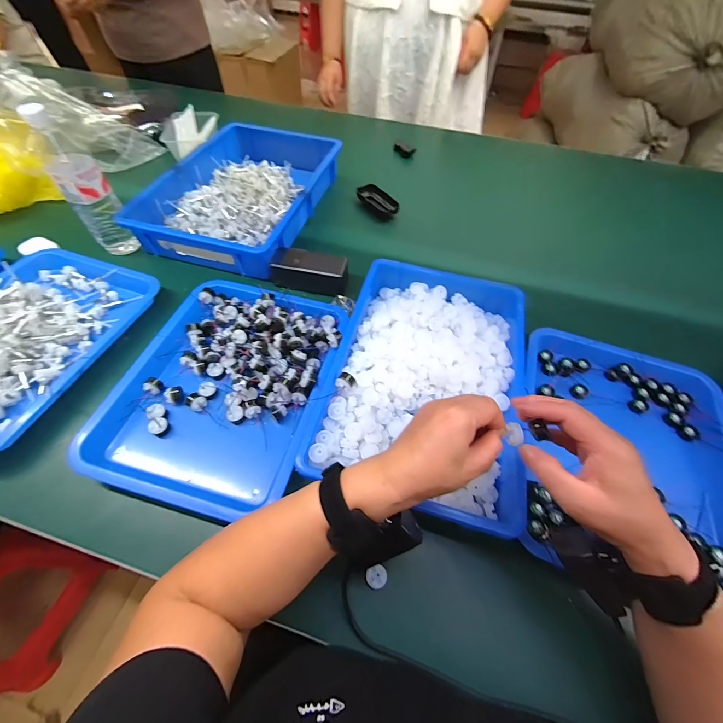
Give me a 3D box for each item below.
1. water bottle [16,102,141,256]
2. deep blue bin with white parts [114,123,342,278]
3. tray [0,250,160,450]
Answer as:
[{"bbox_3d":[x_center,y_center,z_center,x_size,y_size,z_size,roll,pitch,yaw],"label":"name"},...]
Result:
[{"bbox_3d":[-0.457,-0.283,0.542,0.068,0.223,0.066,-34,64,-22],"label":"water bottle"},{"bbox_3d":[-0.243,-0.372,0.696,0.297,0.066,0.443,14,57,7],"label":"deep blue bin with white parts"},{"bbox_3d":[-0.497,-0.047,0.472,0.244,0.063,0.332,16,57,8],"label":"tray"}]

